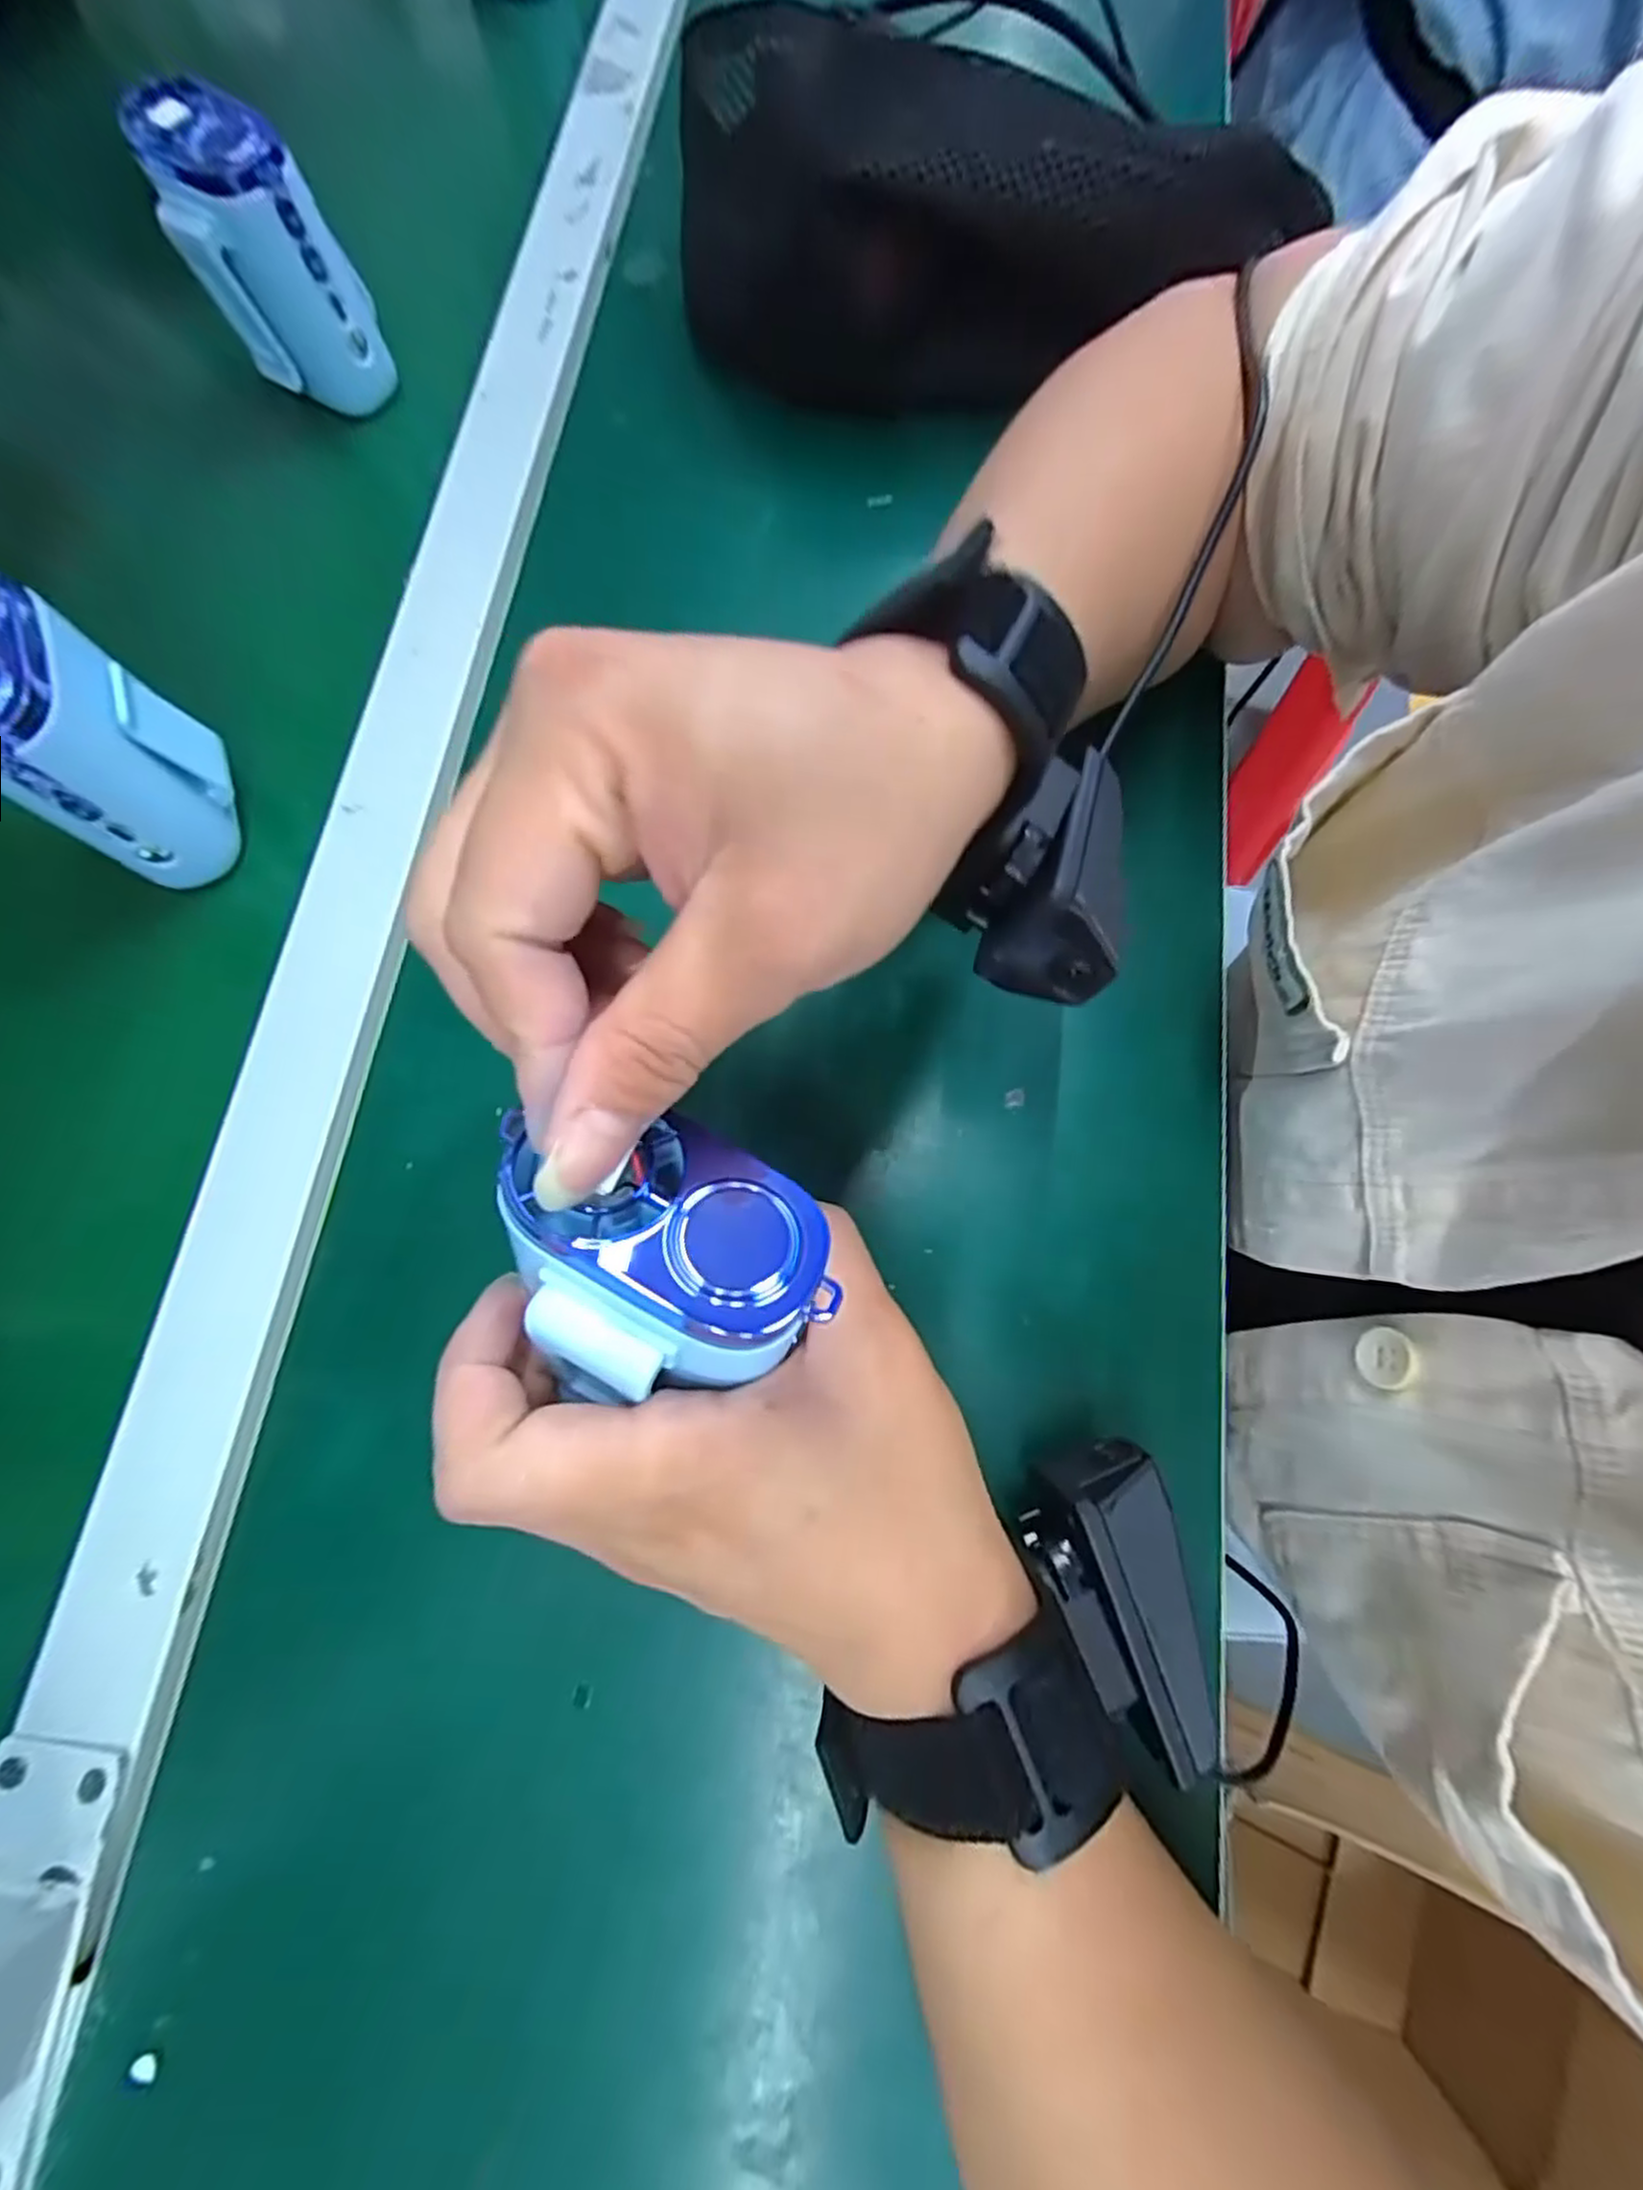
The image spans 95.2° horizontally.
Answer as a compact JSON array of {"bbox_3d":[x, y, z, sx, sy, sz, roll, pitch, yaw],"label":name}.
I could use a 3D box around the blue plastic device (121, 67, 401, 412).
[{"bbox_3d":[-0.236,-0.354,0.320,0.054,0.083,0.058,-36,77,-7],"label":"blue plastic device"}]

